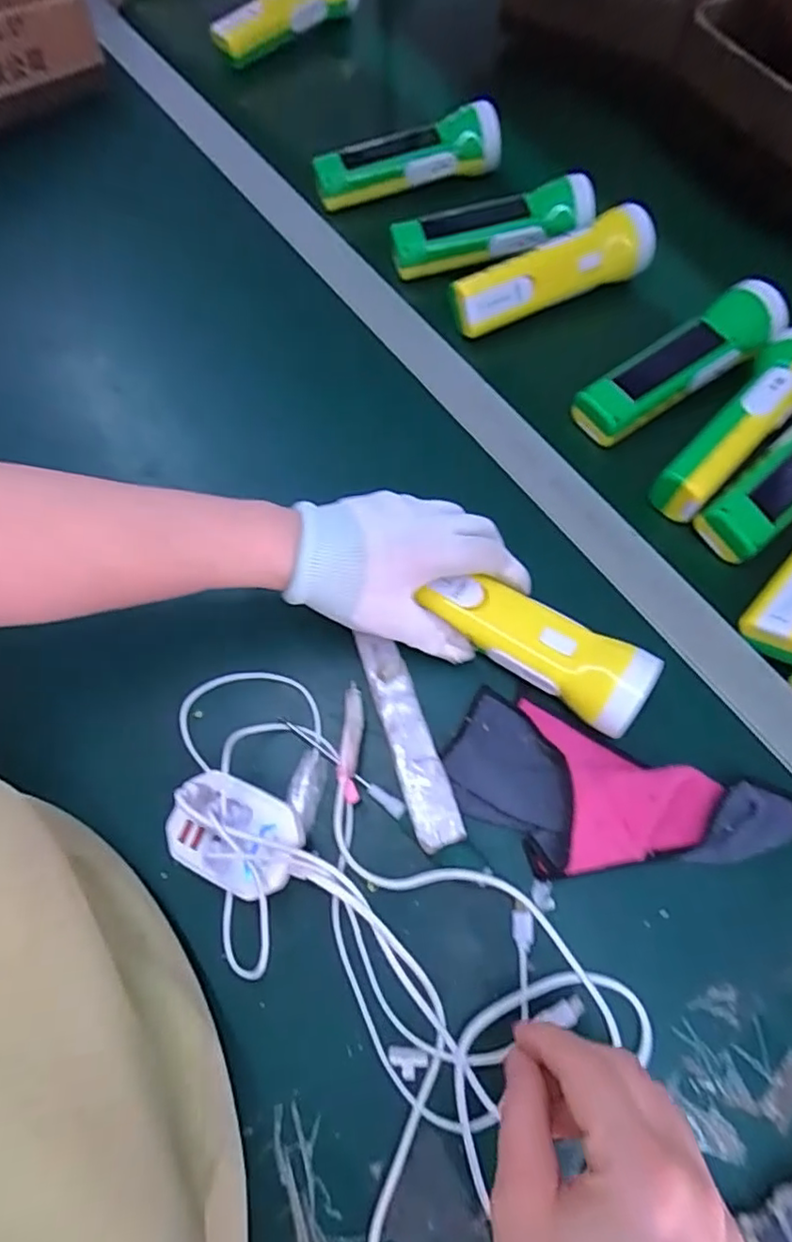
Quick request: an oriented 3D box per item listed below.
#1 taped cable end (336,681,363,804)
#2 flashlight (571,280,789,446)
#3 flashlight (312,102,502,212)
[{"bbox_3d":[-0.027,0.074,0.371,0.012,0.015,0.069,1,66,2],"label":"taped cable end"},{"bbox_3d":[0.218,-0.197,0.470,0.174,0.043,0.049,-33,70,-13],"label":"flashlight"},{"bbox_3d":[0.009,-0.437,0.576,0.178,0.041,0.046,-15,67,-5],"label":"flashlight"}]

